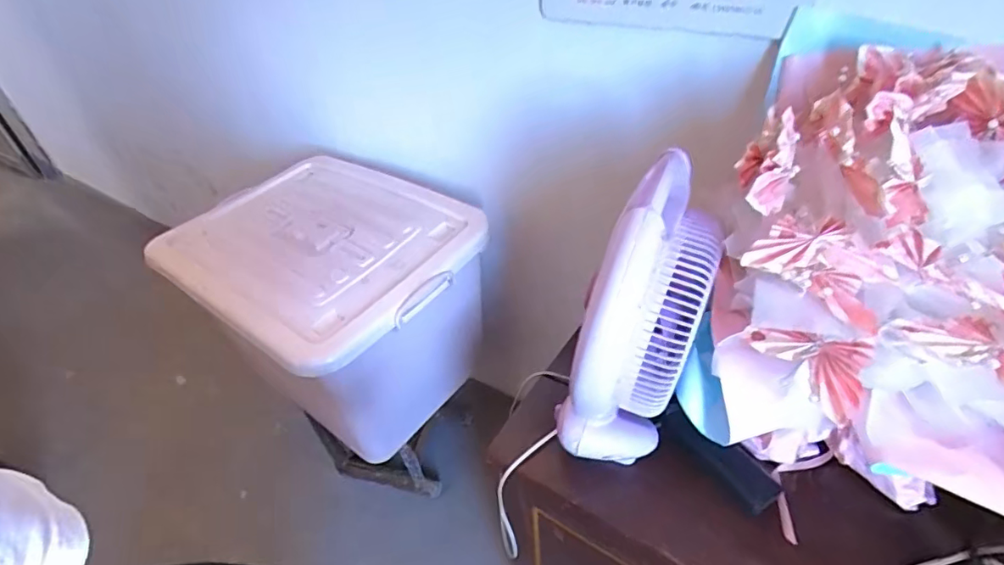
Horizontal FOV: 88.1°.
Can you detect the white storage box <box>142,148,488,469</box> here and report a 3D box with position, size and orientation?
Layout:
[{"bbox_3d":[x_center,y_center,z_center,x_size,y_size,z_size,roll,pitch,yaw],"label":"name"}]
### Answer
[{"bbox_3d":[-0.354,0.052,1.115,0.570,0.461,0.431,23,48,28],"label":"white storage box"}]

